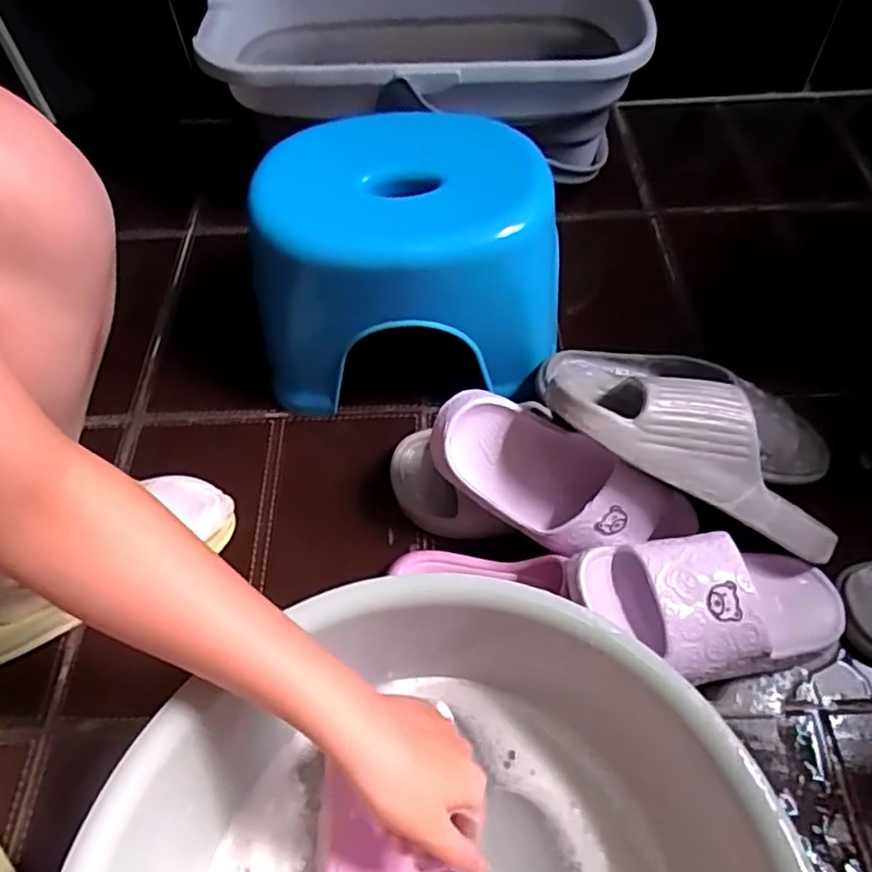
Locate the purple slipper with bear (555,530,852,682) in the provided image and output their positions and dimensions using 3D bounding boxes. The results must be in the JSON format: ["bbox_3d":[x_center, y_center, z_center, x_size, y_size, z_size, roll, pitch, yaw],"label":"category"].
[{"bbox_3d":[0.213,0.126,0.478,0.236,0.063,0.094,10,52,-18],"label":"purple slipper with bear"}]

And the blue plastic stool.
[{"bbox_3d":[-0.022,-0.174,0.637,0.277,0.180,0.229,5,56,6],"label":"blue plastic stool"}]

